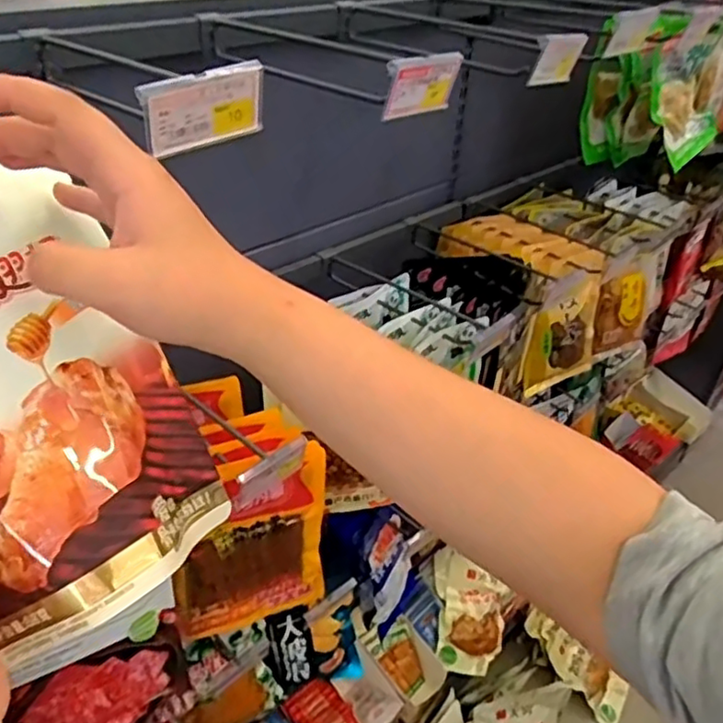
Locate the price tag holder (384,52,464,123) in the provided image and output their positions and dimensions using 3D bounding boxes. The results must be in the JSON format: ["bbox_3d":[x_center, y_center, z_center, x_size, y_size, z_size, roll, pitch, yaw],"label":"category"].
[{"bbox_3d":[0.049,-0.218,0.514,0.074,0.049,0.010,-25,59,-33],"label":"price tag holder"}]

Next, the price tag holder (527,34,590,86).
[{"bbox_3d":[0.187,-0.287,0.618,0.079,0.046,0.011,-22,51,-40],"label":"price tag holder"}]

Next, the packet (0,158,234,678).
[{"bbox_3d":[-0.180,0.018,0.335,0.154,0.240,0.025,-33,7,-33],"label":"packet"}]

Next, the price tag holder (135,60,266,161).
[{"bbox_3d":[-0.095,-0.155,0.400,0.078,0.050,0.006,-28,59,-27],"label":"price tag holder"}]

